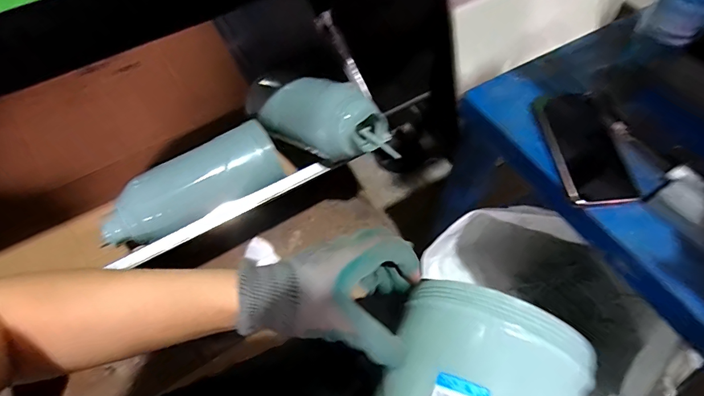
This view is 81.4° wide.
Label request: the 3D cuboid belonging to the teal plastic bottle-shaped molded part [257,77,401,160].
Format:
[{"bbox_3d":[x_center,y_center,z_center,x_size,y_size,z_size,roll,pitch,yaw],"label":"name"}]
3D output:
[{"bbox_3d":[-0.069,-0.157,0.801,0.302,0.110,0.112,18,60,28],"label":"teal plastic bottle-shaped molded part"}]

